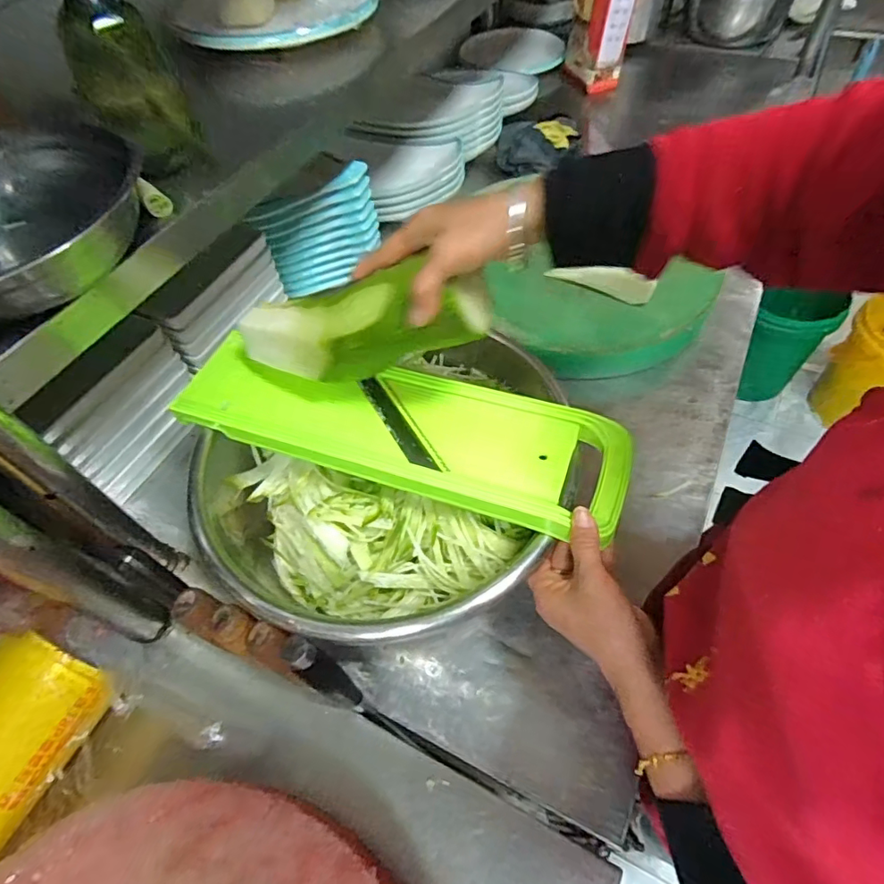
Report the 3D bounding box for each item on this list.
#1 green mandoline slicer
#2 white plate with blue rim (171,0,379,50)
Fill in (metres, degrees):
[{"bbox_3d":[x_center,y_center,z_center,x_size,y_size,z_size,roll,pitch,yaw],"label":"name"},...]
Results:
[{"bbox_3d":[-0.047,-0.019,0.509,0.431,0.020,0.119,15,58,16],"label":"green mandoline slicer"},{"bbox_3d":[-0.205,-0.545,0.654,0.248,0.040,0.204,-10,55,-3],"label":"white plate with blue rim"}]

